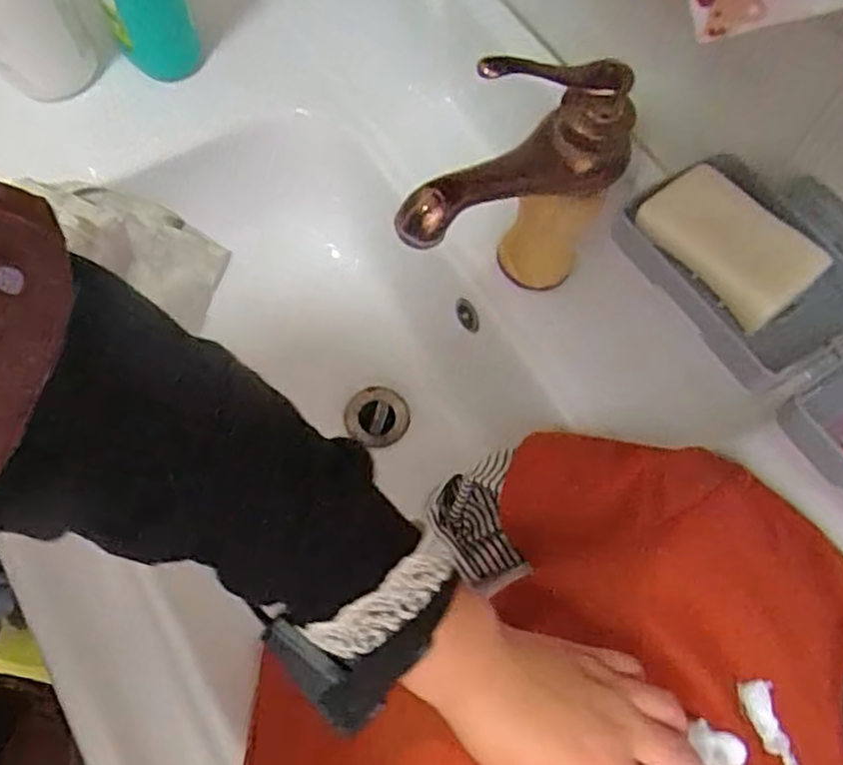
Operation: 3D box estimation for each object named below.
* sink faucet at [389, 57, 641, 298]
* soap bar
[{"bbox_3d":[0.047,-0.109,0.447,0.145,0.195,0.050,-24,69,-13],"label":"sink faucet"},{"bbox_3d":[0.163,-0.075,0.369,0.088,0.023,0.052,43,89,12],"label":"soap bar"}]

